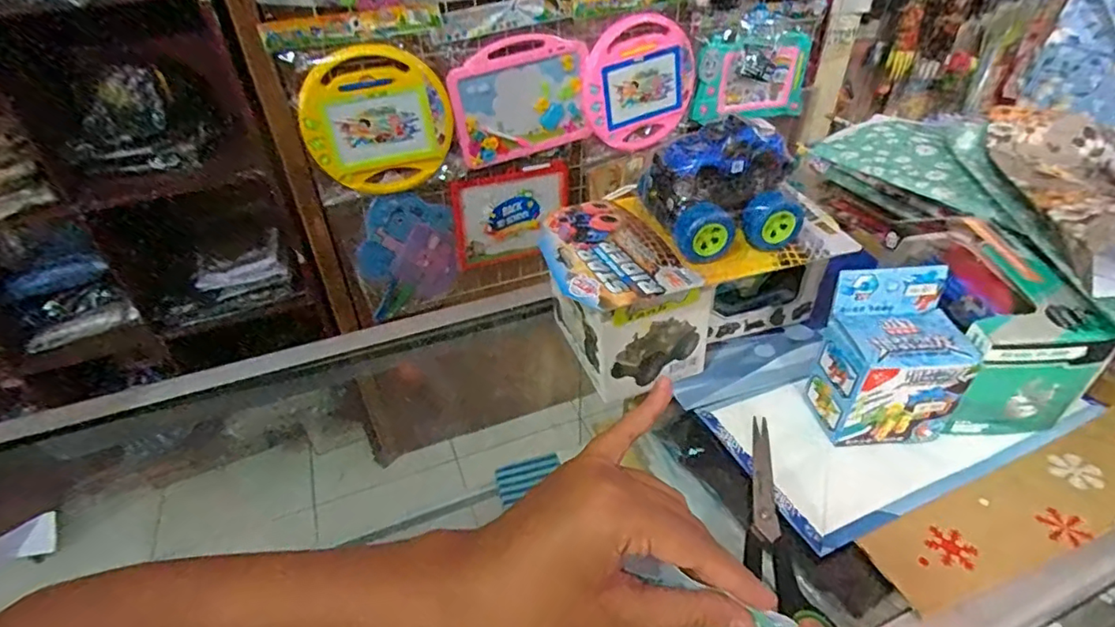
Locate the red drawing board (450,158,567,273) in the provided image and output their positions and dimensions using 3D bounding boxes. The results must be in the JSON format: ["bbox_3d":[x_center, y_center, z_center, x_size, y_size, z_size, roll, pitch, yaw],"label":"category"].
[{"bbox_3d":[-0.110,-0.238,1.384,0.290,0.234,0.019,-17,41,-18],"label":"red drawing board"}]

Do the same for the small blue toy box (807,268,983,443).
[{"bbox_3d":[0.216,0.029,0.367,0.077,0.096,0.060,-2,39,-1],"label":"small blue toy box"}]

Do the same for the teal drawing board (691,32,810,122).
[{"bbox_3d":[0.479,-0.569,1.367,0.314,0.182,0.019,-14,40,-15],"label":"teal drawing board"}]

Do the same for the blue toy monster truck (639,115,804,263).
[{"bbox_3d":[0.114,-0.089,0.387,0.094,0.072,0.069,-9,39,-9],"label":"blue toy monster truck"}]

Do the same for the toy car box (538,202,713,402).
[{"bbox_3d":[0.040,-0.015,0.436,0.098,0.091,0.132,-16,41,-17],"label":"toy car box"}]

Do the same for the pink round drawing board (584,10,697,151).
[{"bbox_3d":[0.190,-0.521,1.270,0.271,0.274,0.027,-18,42,-19],"label":"pink round drawing board"}]

